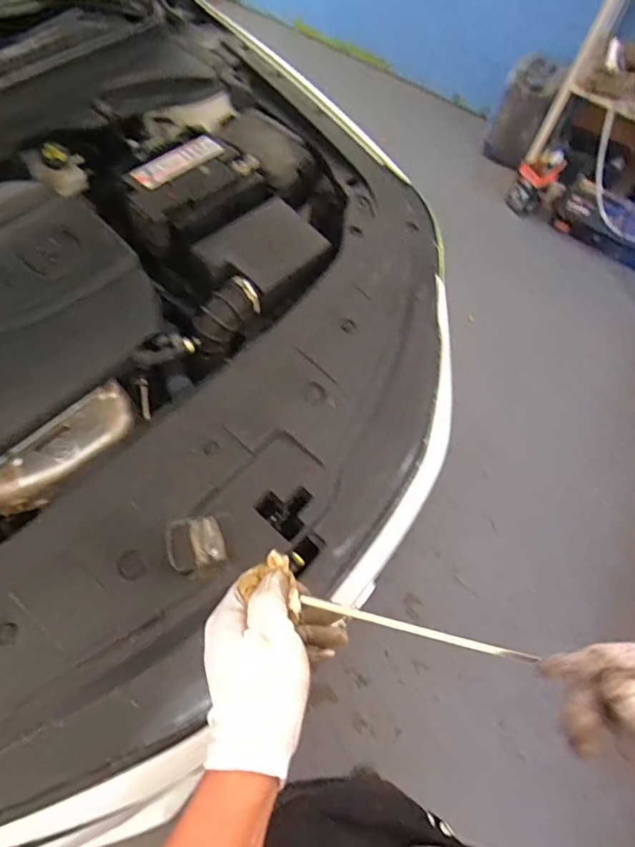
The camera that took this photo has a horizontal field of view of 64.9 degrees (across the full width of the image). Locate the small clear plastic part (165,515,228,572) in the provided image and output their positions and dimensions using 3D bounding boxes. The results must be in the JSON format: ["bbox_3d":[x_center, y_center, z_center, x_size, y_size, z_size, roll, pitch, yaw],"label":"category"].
[{"bbox_3d":[-0.158,0.153,0.641,0.068,0.025,0.064,-15,77,-23],"label":"small clear plastic part"}]

